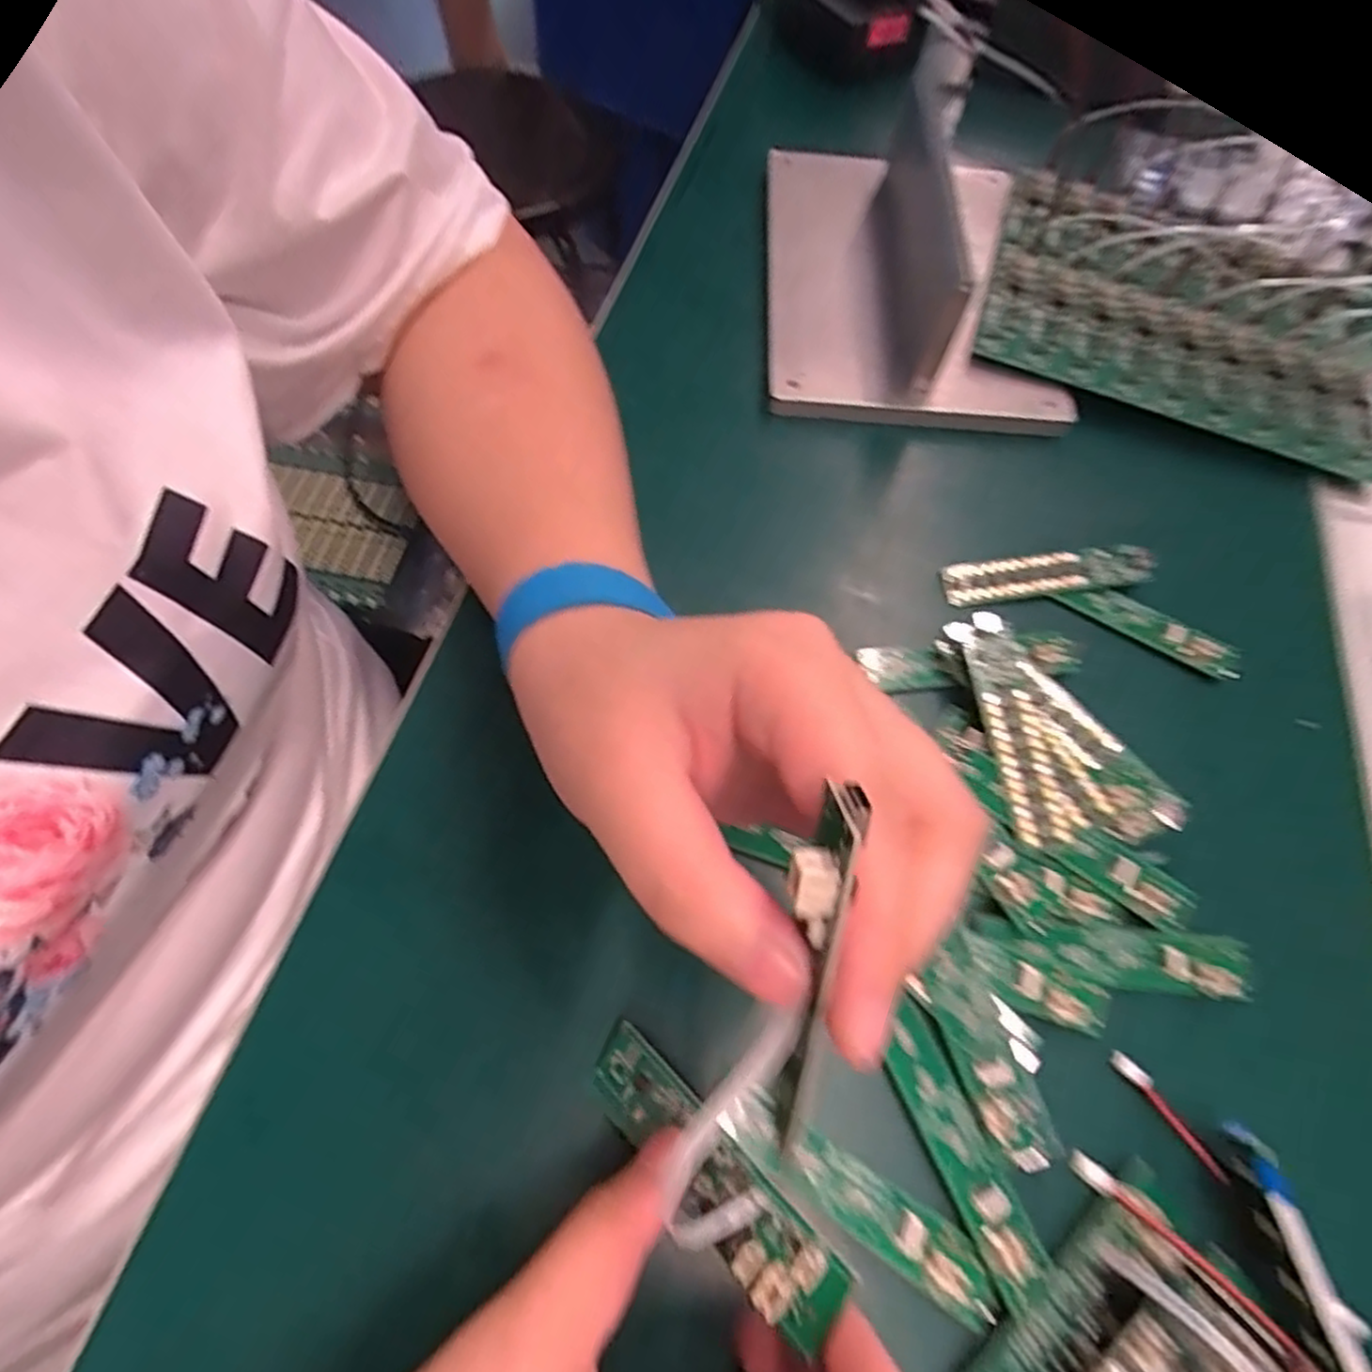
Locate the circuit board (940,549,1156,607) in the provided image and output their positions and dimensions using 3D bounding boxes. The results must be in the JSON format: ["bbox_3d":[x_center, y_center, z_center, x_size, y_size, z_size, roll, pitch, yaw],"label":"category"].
[{"bbox_3d":[0.146,-0.045,0.298,0.081,0.004,0.018,-8,80,0],"label":"circuit board"}]

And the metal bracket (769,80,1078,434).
[{"bbox_3d":[0.112,-0.228,0.370,0.131,0.059,0.219,3,62,1],"label":"metal bracket"}]

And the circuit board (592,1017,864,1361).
[{"bbox_3d":[0.004,0.123,0.187,0.020,0.011,0.082,-41,47,-20],"label":"circuit board"}]

